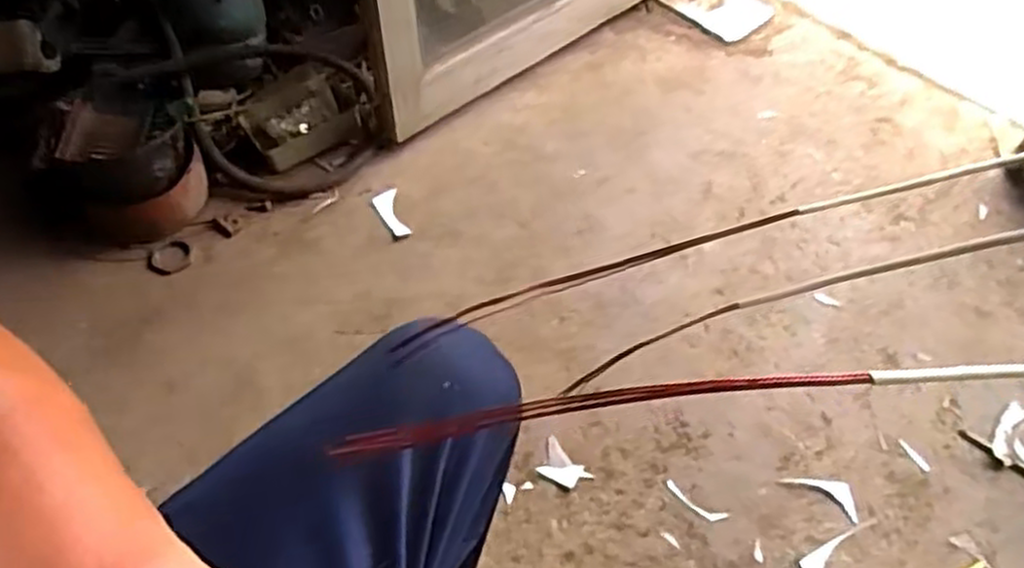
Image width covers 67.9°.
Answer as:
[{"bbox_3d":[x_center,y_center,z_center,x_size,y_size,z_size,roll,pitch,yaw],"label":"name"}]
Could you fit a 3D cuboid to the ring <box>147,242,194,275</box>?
[{"bbox_3d":[-0.500,-0.041,1.117,0.062,0.012,0.059,-1,57,-8],"label":"ring"}]

